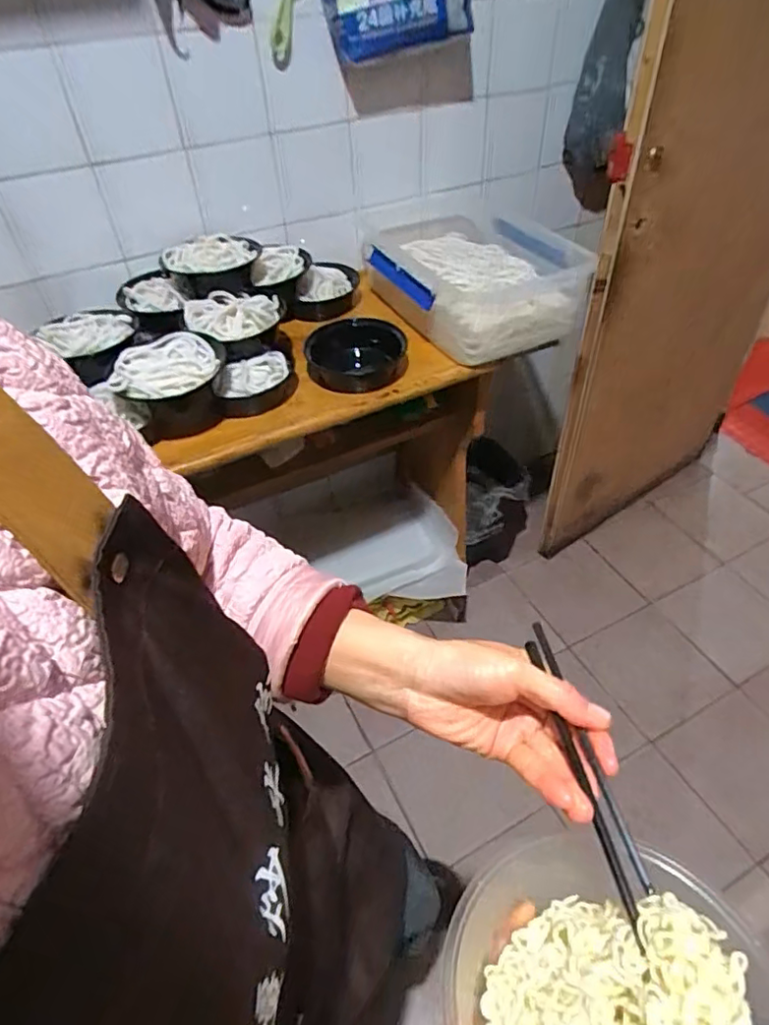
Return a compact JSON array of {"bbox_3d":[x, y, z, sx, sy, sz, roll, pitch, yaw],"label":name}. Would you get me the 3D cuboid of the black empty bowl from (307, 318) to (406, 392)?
[{"bbox_3d":[-0.048,-0.263,0.978,0.159,0.071,0.155,-9,45,-4],"label":"black empty bowl"}]

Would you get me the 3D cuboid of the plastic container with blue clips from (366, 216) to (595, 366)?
[{"bbox_3d":[0.155,-0.416,1.049,0.292,0.115,0.368,-20,47,-15],"label":"plastic container with blue clips"}]

